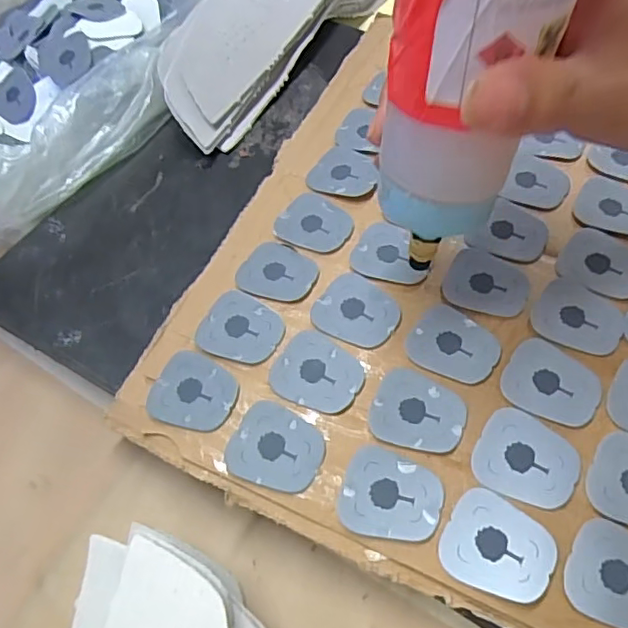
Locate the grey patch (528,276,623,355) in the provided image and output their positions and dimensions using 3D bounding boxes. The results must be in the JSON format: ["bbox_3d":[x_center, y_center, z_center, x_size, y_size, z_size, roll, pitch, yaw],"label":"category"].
[{"bbox_3d":[0.122,0.001,0.258,0.038,0.004,0.036,30,64,20],"label":"grey patch"}]

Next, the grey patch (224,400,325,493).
[{"bbox_3d":[-0.016,0.055,0.234,0.038,0.004,0.033,19,61,14],"label":"grey patch"}]

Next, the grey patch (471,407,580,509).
[{"bbox_3d":[0.085,0.058,0.225,0.038,0.004,0.034,24,71,16],"label":"grey patch"}]

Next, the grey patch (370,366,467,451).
[{"bbox_3d":[0.044,0.041,0.237,0.038,0.004,0.033,17,60,13],"label":"grey patch"}]

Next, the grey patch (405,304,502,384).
[{"bbox_3d":[0.063,0.013,0.252,0.039,0.004,0.033,29,63,19],"label":"grey patch"}]

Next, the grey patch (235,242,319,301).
[{"bbox_3d":[-0.018,-0.022,0.281,0.038,0.004,0.033,12,59,11],"label":"grey patch"}]

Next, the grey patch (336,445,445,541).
[{"bbox_3d":[0.030,0.071,0.221,0.039,0.004,0.033,12,59,11],"label":"grey patch"}]

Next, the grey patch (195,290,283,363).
[{"bbox_3d":[-0.034,0.006,0.264,0.039,0.004,0.032,15,60,12],"label":"grey patch"}]

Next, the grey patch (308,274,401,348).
[{"bbox_3d":[0.020,-0.002,0.264,0.039,0.004,0.033,26,63,18],"label":"grey patch"}]

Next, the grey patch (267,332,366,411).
[{"bbox_3d":[0.002,0.025,0.249,0.039,0.004,0.033,19,61,14],"label":"grey patch"}]

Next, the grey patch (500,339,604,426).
[{"bbox_3d":[0.102,0.029,0.240,0.038,0.004,0.035,29,64,20],"label":"grey patch"}]

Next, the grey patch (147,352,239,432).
[{"bbox_3d":[-0.054,0.035,0.251,0.037,0.004,0.033,18,60,14],"label":"grey patch"}]

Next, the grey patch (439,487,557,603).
[{"bbox_3d":[0.069,0.086,0.209,0.038,0.004,0.034,26,62,18],"label":"grey patch"}]

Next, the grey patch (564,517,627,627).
[{"bbox_3d":[0.113,0.097,0.204,0.038,0.004,0.034,26,63,18],"label":"grey patch"}]

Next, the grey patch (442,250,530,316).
[{"bbox_3d":[0.083,-0.015,0.268,0.037,0.004,0.036,24,62,17],"label":"grey patch"}]

